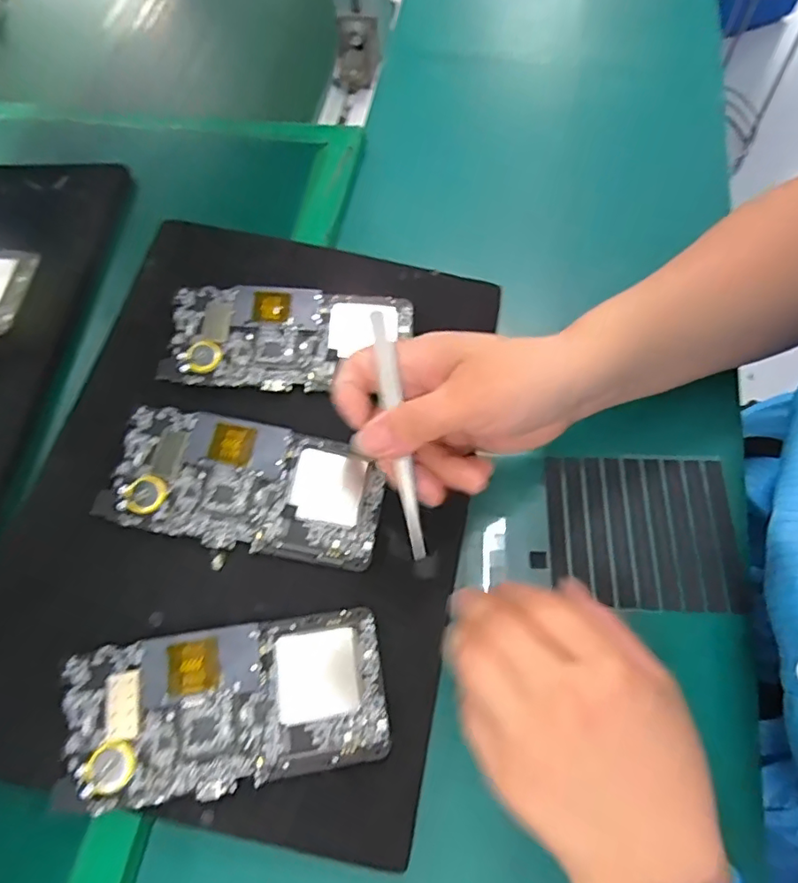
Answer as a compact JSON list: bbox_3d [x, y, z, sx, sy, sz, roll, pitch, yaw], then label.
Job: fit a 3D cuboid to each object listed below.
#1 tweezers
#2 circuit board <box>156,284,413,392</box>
[{"bbox_3d":[-0.002,-0.004,0.277,0.010,0.004,0.125,-9,84,-3],"label":"tweezers"},{"bbox_3d":[-0.070,-0.067,0.360,0.150,0.005,0.072,3,71,-5],"label":"circuit board"}]

